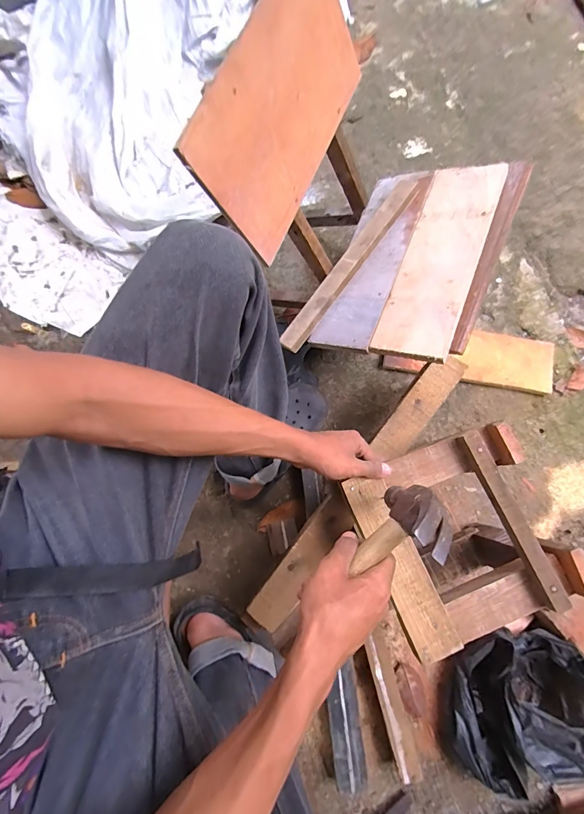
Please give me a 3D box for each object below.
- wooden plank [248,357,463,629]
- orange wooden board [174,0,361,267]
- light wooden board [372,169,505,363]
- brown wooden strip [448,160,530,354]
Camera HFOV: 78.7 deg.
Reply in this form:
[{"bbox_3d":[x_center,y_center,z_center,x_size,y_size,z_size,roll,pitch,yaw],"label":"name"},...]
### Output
[{"bbox_3d":[0.114,0.126,0.580,0.055,0.022,0.521,38,81,8],"label":"wooden plank"},{"bbox_3d":[-0.004,-0.377,0.448,0.010,0.169,0.345,15,76,36],"label":"orange wooden board"},{"bbox_3d":[0.229,-0.234,0.553,0.107,0.010,0.351,15,76,31],"label":"light wooden board"},{"bbox_3d":[0.305,-0.233,0.538,0.034,0.011,0.346,21,79,5],"label":"brown wooden strip"}]

